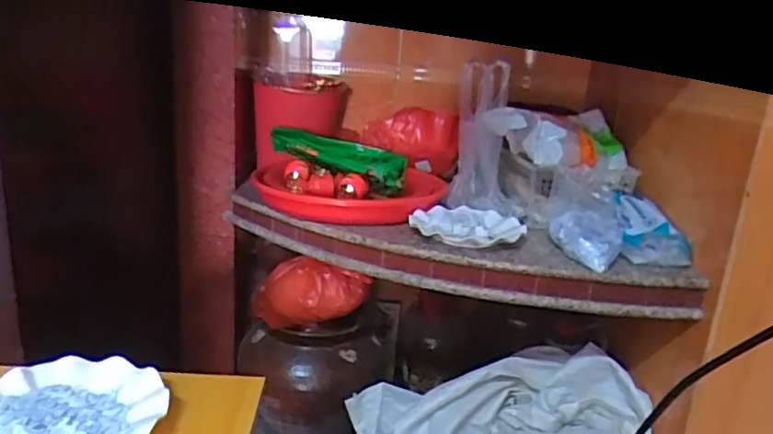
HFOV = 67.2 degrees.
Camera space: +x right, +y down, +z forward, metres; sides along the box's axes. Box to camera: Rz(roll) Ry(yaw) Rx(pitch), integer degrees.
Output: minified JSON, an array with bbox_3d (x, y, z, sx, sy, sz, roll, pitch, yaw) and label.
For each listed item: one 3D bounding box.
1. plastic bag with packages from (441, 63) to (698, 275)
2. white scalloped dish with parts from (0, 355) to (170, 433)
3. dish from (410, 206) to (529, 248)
[{"bbox_3d":[0.279,-0.101,0.950,0.313,0.247,0.309,4,16,0],"label":"plastic bag with packages"},{"bbox_3d":[-0.305,0.186,0.543,0.181,0.021,0.176,4,16,-1],"label":"white scalloped dish with parts"},{"bbox_3d":[0.131,0.013,0.947,0.177,0.023,0.156,6,16,4],"label":"dish"}]

